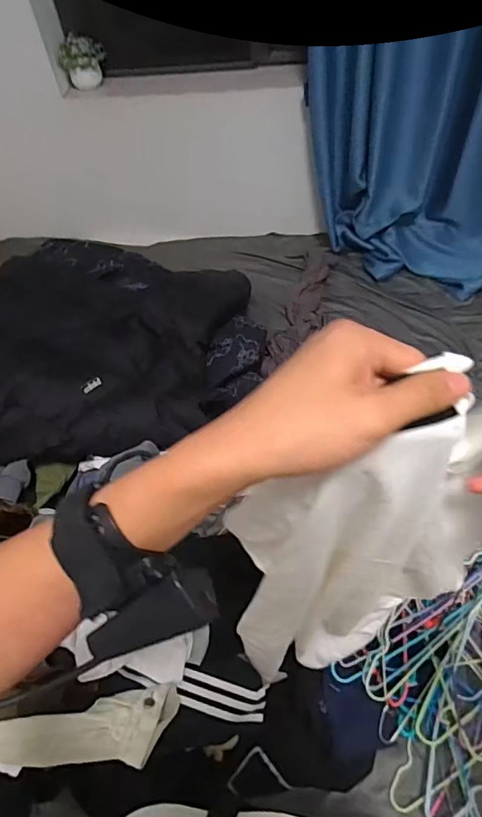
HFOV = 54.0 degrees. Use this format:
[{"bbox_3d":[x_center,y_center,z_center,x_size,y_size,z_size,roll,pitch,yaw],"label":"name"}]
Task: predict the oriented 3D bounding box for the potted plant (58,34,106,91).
[{"bbox_3d":[-0.484,-1.065,1.463,0.098,0.135,0.100,9,55,12],"label":"potted plant"}]

